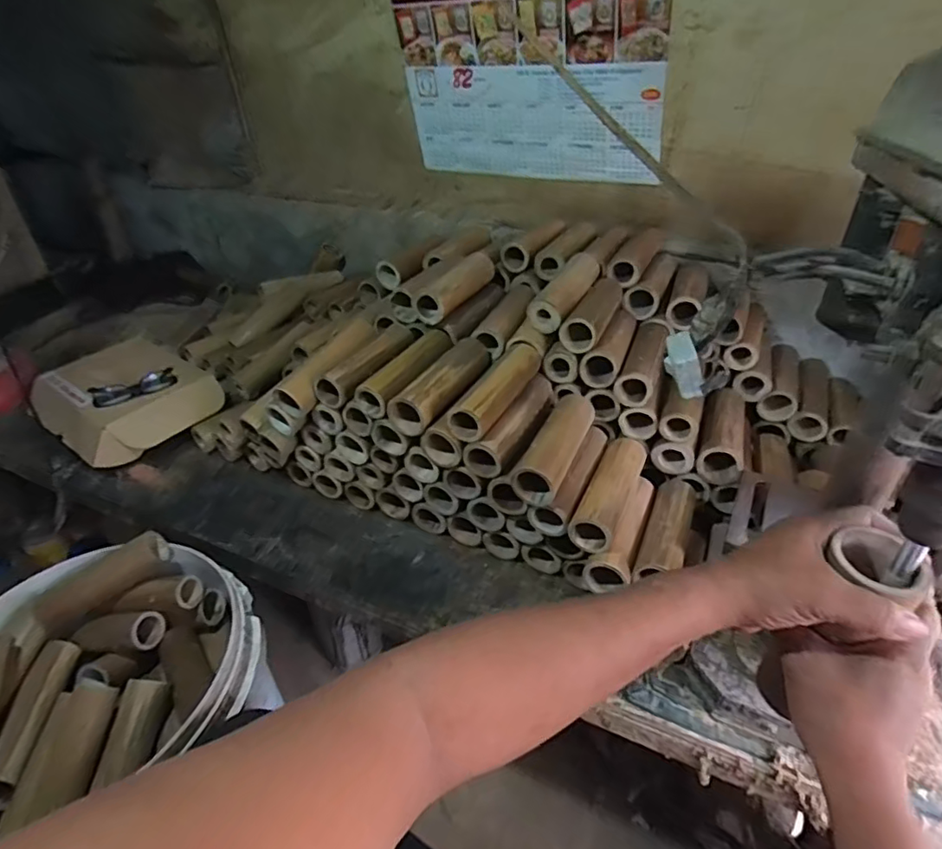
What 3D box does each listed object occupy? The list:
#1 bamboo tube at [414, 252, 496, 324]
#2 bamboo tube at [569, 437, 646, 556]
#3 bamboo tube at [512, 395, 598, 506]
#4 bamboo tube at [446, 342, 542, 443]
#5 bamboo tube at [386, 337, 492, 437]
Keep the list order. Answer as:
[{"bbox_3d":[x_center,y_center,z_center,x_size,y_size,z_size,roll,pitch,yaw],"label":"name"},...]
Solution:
[{"bbox_3d":[-0.022,-0.219,0.877,0.054,0.056,0.177,16,40,23],"label":"bamboo tube"},{"bbox_3d":[0.182,0.080,0.716,0.050,0.053,0.187,16,39,23],"label":"bamboo tube"},{"bbox_3d":[0.110,0.023,0.713,0.057,0.056,0.189,15,39,21],"label":"bamboo tube"},{"bbox_3d":[0.035,-0.046,0.732,0.055,0.056,0.183,16,39,22],"label":"bamboo tube"},{"bbox_3d":[-0.035,-0.059,0.763,0.062,0.057,0.183,17,40,23],"label":"bamboo tube"}]

